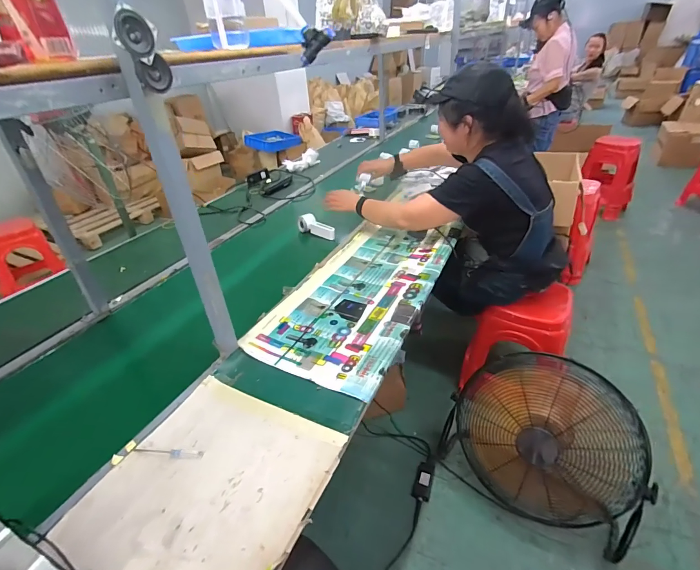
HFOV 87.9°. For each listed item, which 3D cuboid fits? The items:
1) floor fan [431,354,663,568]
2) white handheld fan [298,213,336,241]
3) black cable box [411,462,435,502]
[{"bbox_3d":[0.580,0.489,1.111,0.260,0.429,0.551,-29,41,-31],"label":"floor fan"},{"bbox_3d":[-0.120,-0.203,1.285,0.159,0.068,0.052,23,41,37],"label":"white handheld fan"},{"bbox_3d":[0.263,0.693,1.293,0.059,0.024,0.132,9,37,19],"label":"black cable box"}]

